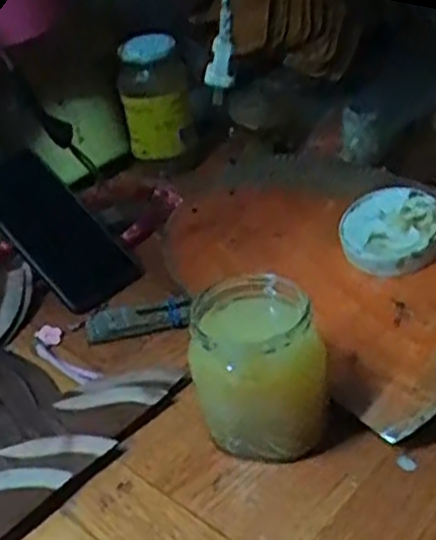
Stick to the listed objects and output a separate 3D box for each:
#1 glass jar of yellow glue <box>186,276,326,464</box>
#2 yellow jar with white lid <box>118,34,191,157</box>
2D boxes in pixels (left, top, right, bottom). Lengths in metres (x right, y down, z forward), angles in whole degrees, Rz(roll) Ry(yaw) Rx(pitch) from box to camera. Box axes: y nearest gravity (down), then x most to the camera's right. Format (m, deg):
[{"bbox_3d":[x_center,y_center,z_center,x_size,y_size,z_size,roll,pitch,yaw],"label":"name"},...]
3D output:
[{"bbox_3d":[0.029,0.063,0.478,0.084,0.099,0.076,5,37,14],"label":"glass jar of yellow glue"},{"bbox_3d":[-0.068,-0.181,0.785,0.062,0.121,0.067,-4,36,3],"label":"yellow jar with white lid"}]

